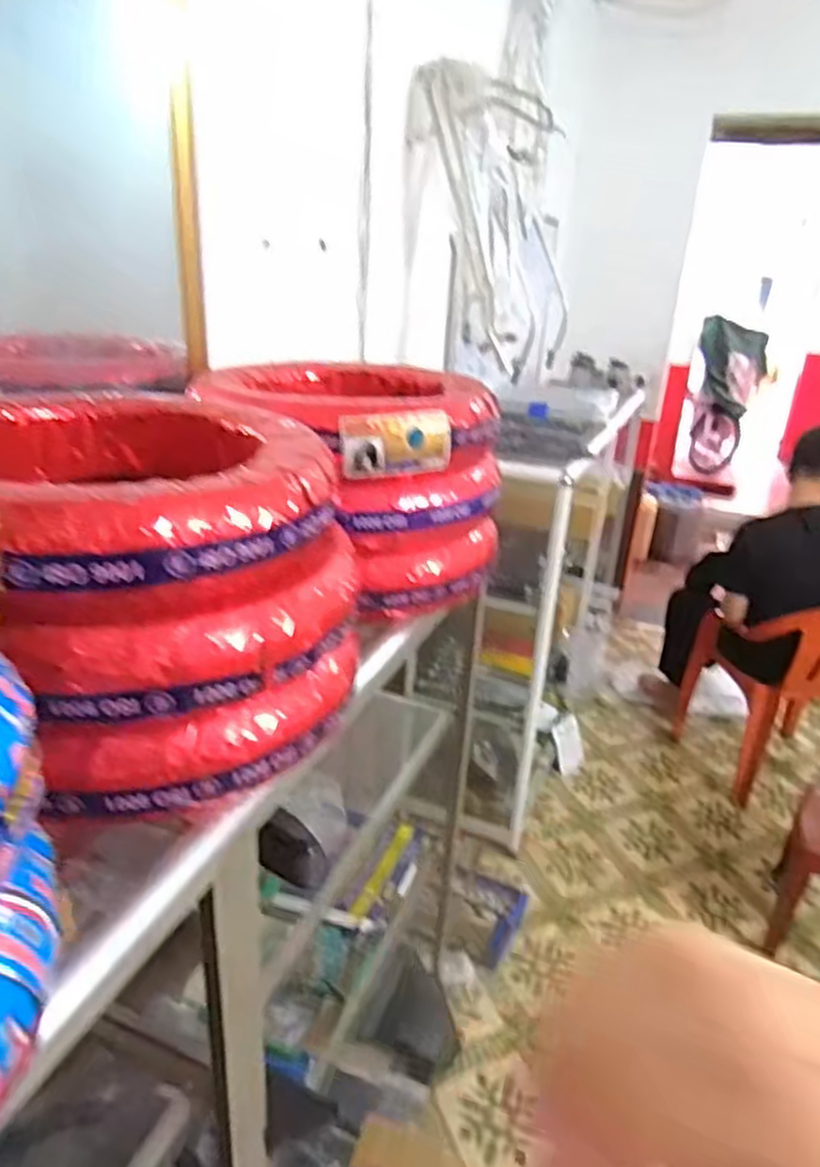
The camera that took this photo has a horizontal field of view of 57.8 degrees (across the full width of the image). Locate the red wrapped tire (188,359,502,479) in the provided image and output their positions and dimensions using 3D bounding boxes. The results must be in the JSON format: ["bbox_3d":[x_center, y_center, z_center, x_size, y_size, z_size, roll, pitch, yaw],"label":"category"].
[{"bbox_3d":[-0.086,-0.250,1.069,0.410,0.081,0.396,-3,24,-15],"label":"red wrapped tire"}]

